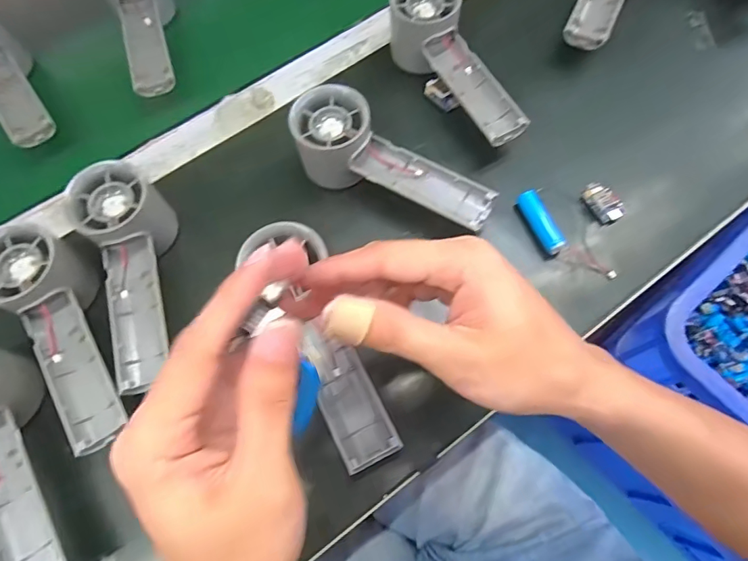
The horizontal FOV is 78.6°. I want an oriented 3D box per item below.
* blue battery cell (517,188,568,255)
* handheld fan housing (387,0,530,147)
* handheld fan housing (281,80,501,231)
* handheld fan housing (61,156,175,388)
[{"bbox_3d":[0.125,-0.045,0.341,0.013,0.012,0.054,-19,69,-5],"label":"blue battery cell"},{"bbox_3d":[0.064,-0.173,0.374,0.057,0.062,0.150,-23,69,-7],"label":"handheld fan housing"},{"bbox_3d":[0.009,-0.080,0.340,0.158,0.054,0.063,35,74,14],"label":"handheld fan housing"},{"bbox_3d":[-0.174,-0.011,0.319,0.056,0.057,0.135,-12,69,-3],"label":"handheld fan housing"}]

